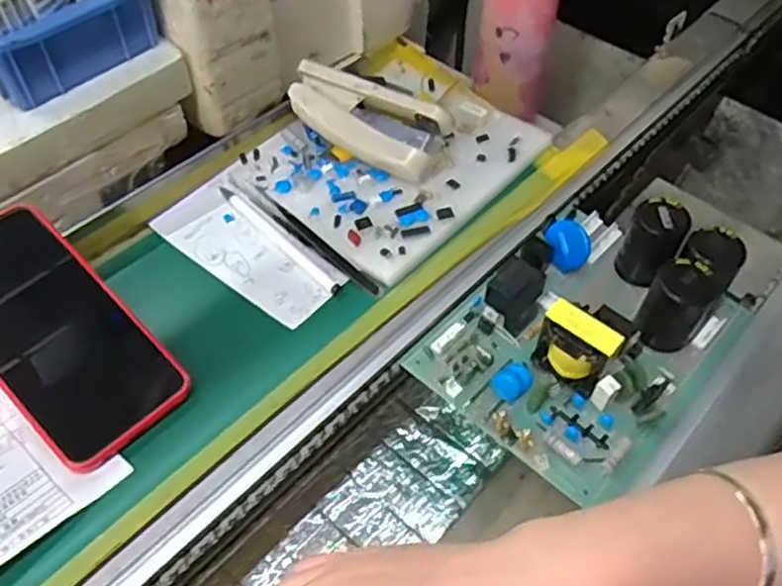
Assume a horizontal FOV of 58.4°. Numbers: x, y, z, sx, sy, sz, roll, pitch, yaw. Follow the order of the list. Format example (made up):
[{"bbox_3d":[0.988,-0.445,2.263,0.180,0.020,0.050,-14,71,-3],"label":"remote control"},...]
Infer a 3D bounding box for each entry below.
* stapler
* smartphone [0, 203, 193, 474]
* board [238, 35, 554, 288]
[{"bbox_3d":[-0.016,-0.125,0.500,0.114,0.047,0.046,24,48,20],"label":"stapler"},{"bbox_3d":[-0.191,0.020,0.394,0.076,0.005,0.159,-39,76,-27],"label":"smartphone"},{"bbox_3d":[0.002,-0.105,0.515,0.166,0.012,0.191,36,63,24],"label":"board"}]

